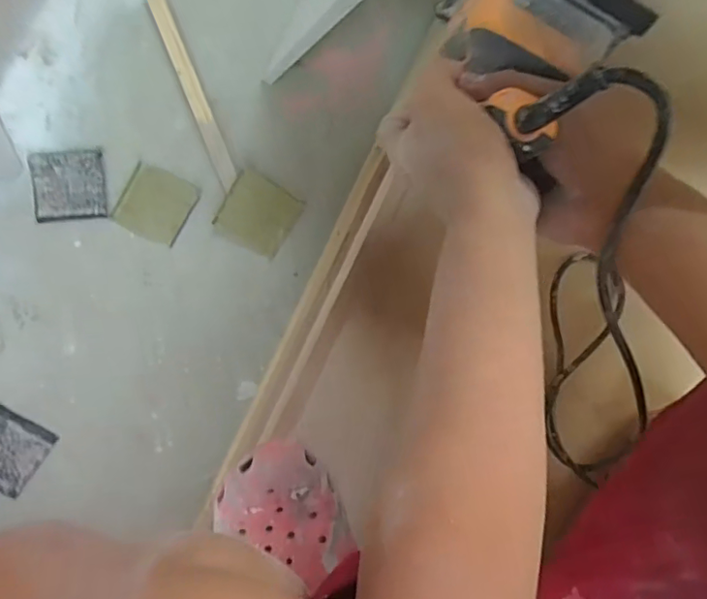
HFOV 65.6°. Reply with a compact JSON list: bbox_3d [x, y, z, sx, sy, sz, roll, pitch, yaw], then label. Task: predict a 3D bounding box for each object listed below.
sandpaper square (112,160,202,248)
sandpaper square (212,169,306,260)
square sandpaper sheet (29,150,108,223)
[{"bbox_3d":[-0.334,-0.160,0.929,0.108,0.009,0.117,29,90,-10],"label":"sandpaper square"},{"bbox_3d":[-0.162,-0.146,0.939,0.118,0.011,0.118,31,86,-26],"label":"sandpaper square"},{"bbox_3d":[-0.464,-0.185,0.897,0.108,0.009,0.109,-3,95,-9],"label":"square sandpaper sheet"}]

